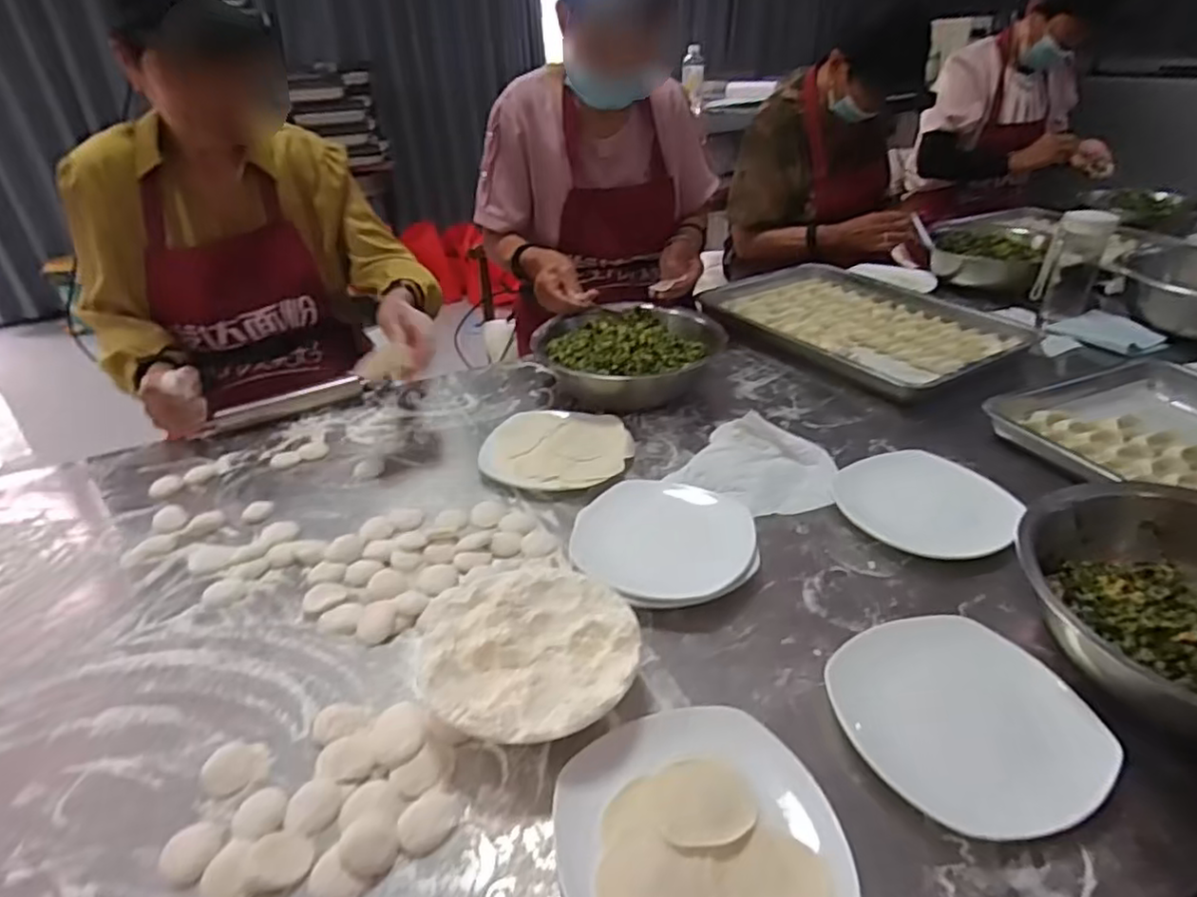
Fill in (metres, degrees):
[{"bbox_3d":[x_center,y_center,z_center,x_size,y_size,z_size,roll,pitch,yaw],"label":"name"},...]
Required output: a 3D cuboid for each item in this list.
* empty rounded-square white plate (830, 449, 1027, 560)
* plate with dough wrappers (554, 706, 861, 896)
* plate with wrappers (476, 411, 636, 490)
[{"bbox_3d":[0.360,0.057,0.739,0.181,0.033,0.154,24,41,35],"label":"empty rounded-square white plate"},{"bbox_3d":[0.064,0.262,0.445,0.171,0.025,0.174,-2,33,1],"label":"plate with dough wrappers"},{"bbox_3d":[-0.053,-0.002,0.861,0.186,0.028,0.149,5,34,11],"label":"plate with wrappers"}]

